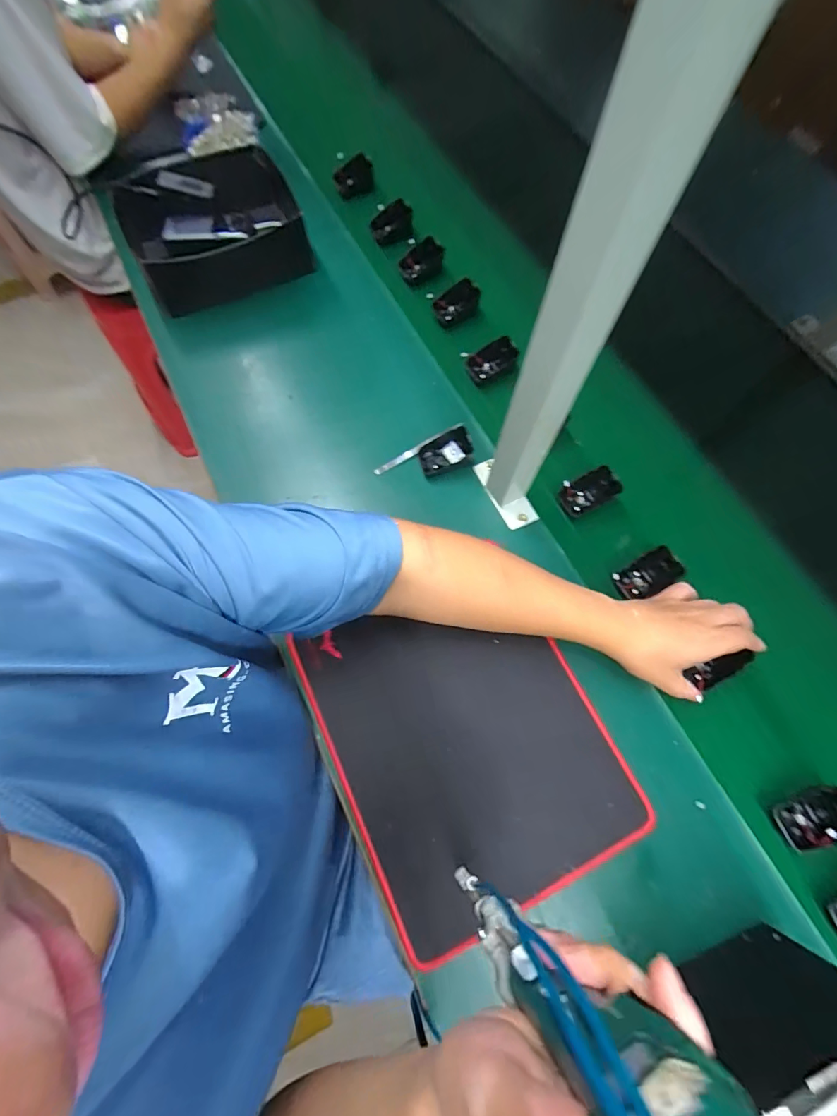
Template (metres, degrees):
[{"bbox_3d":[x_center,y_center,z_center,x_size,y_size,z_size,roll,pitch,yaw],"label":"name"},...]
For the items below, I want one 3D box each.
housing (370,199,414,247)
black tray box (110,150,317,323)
[{"bbox_3d":[-0.042,-0.528,0.703,0.064,0.035,0.038,-26,72,-10],"label":"housing"},{"bbox_3d":[-0.292,-0.472,0.639,0.222,0.117,0.163,-27,72,-10],"label":"black tray box"}]

